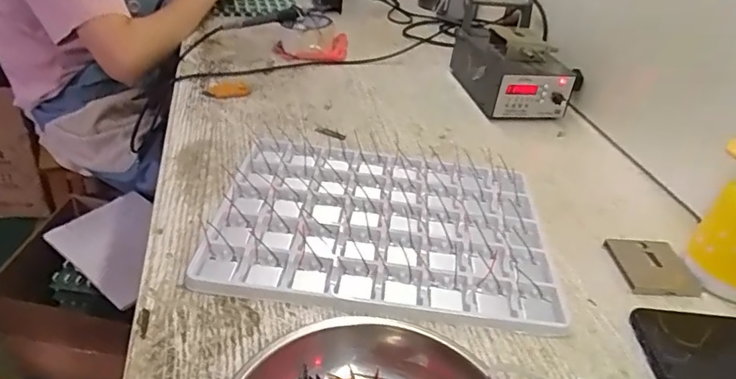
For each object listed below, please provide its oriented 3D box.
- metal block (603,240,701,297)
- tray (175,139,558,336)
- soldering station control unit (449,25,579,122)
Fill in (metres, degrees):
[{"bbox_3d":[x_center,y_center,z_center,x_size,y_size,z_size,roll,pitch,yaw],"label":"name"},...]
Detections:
[{"bbox_3d":[0.269,0.072,0.493,0.067,0.006,0.069,5,36,-3],"label":"metal block"},{"bbox_3d":[0.014,0.029,0.504,0.307,0.012,0.229,8,36,2],"label":"tray"},{"bbox_3d":[0.209,-0.184,0.784,0.118,0.085,0.197,-4,37,-15],"label":"soldering station control unit"}]

